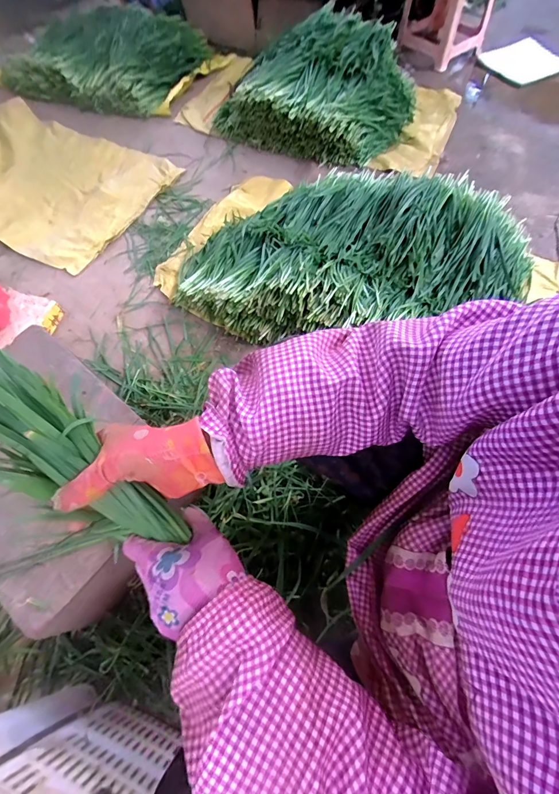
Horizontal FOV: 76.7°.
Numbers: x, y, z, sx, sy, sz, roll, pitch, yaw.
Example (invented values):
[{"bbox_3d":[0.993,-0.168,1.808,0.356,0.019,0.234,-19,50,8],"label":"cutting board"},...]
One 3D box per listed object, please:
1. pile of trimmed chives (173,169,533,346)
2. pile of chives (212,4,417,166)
[{"bbox_3d":[0.179,-0.351,0.906,0.809,0.172,0.600,27,68,16],"label":"pile of trimmed chives"},{"bbox_3d":[0.143,-1.091,1.240,0.628,0.246,0.523,22,68,12],"label":"pile of chives"}]

